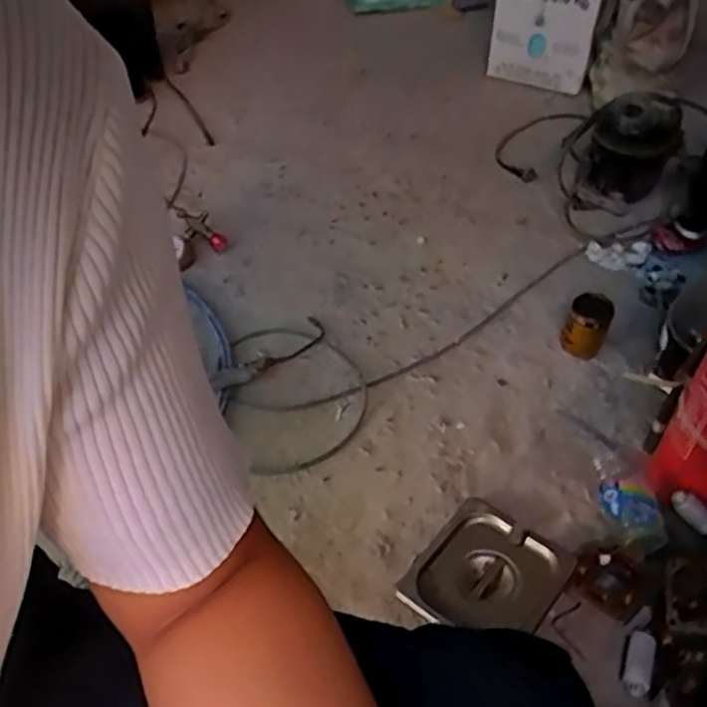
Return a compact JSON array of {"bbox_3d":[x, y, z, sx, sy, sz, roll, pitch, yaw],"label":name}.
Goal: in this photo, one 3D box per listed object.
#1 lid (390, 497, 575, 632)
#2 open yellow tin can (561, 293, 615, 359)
[{"bbox_3d":[0.160,0.266,0.839,0.160,0.011,0.165,26,56,35],"label":"lid"},{"bbox_3d":[0.368,-0.044,1.102,0.064,0.104,0.069,0,46,0],"label":"open yellow tin can"}]

